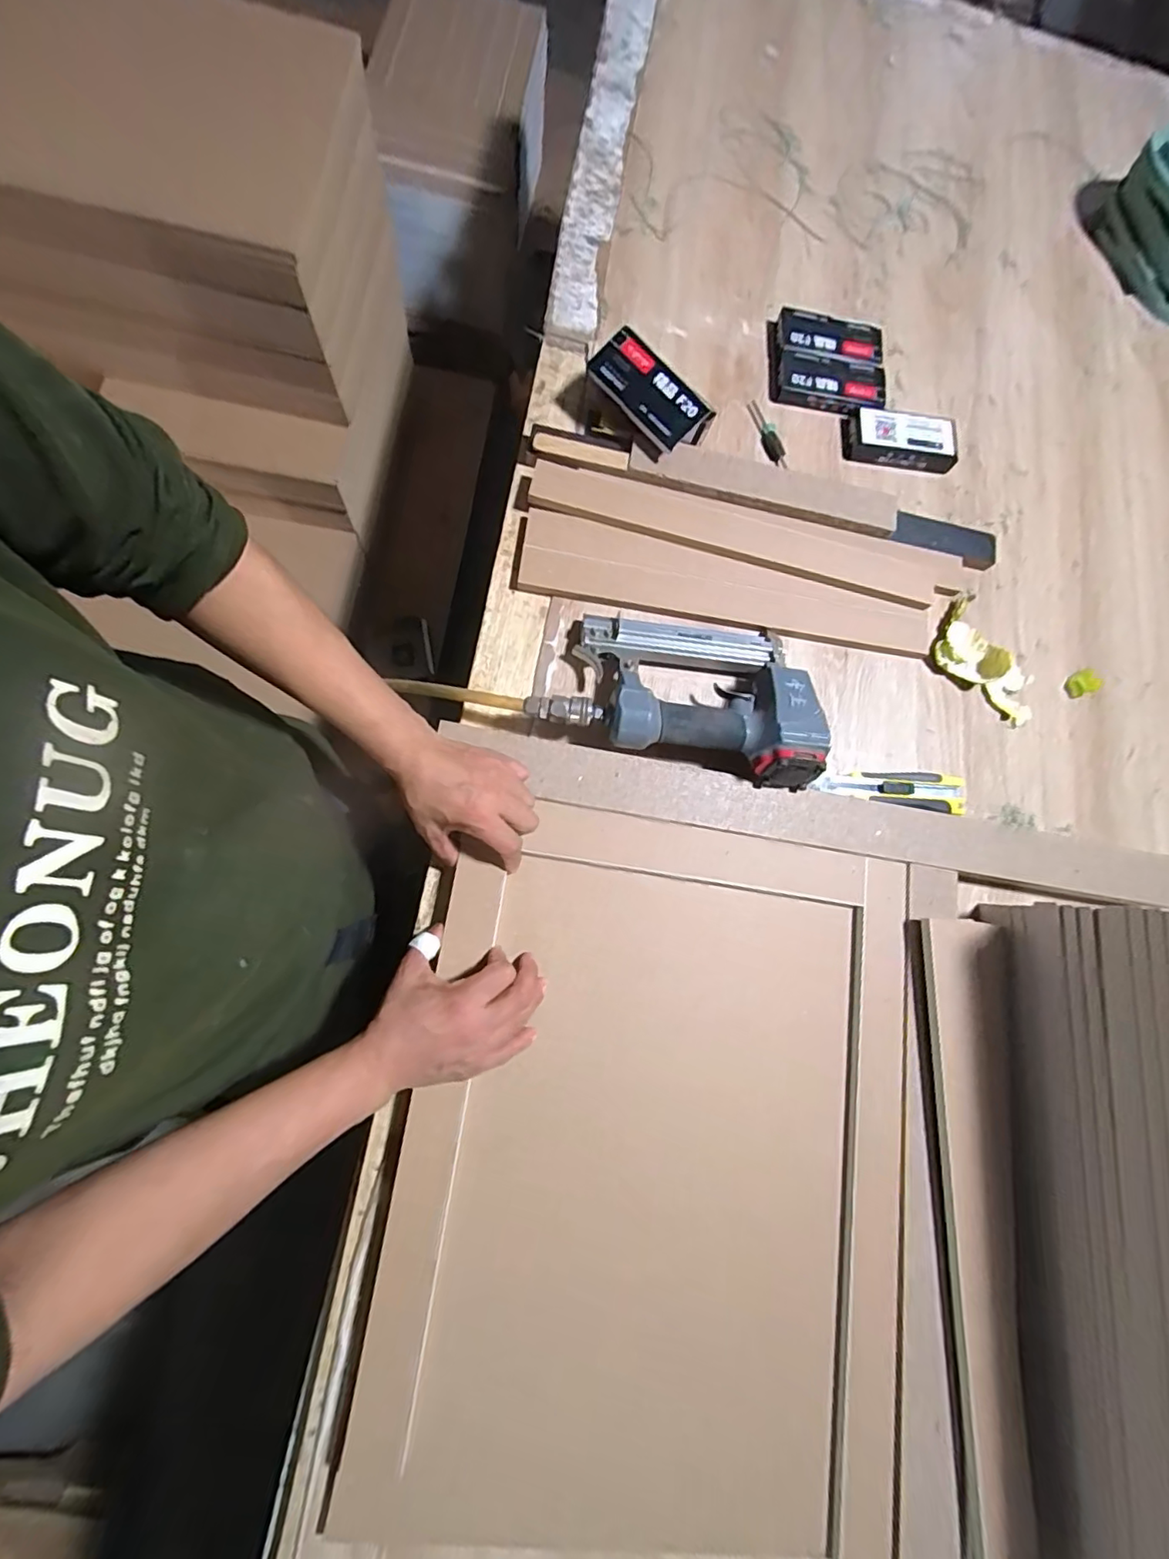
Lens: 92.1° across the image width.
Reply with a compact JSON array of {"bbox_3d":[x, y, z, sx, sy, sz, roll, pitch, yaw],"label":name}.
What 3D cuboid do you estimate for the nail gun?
[{"bbox_3d":[0.091,-0.088,0.507,0.242,0.058,0.140,16,76,-4],"label":"nail gun"}]

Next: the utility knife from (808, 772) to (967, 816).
[{"bbox_3d":[0.290,0.010,0.530,0.144,0.016,0.036,5,77,-7],"label":"utility knife"}]

